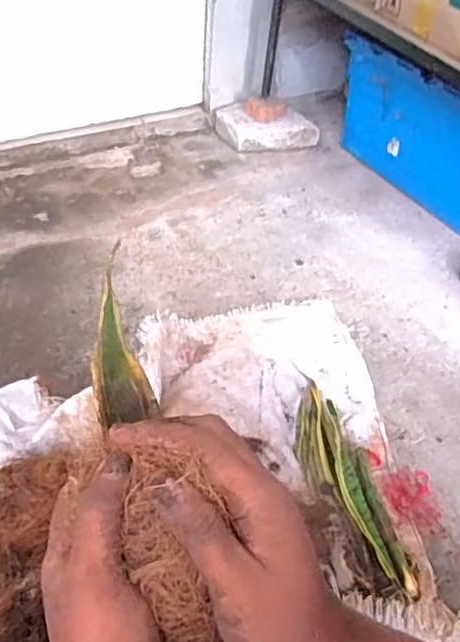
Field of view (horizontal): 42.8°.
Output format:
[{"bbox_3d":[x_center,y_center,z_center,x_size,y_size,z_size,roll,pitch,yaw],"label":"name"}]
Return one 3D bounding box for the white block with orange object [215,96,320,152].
[{"bbox_3d":[0.096,-0.525,1.582,0.268,0.098,0.134,-1,46,-5],"label":"white block with orange object"}]

